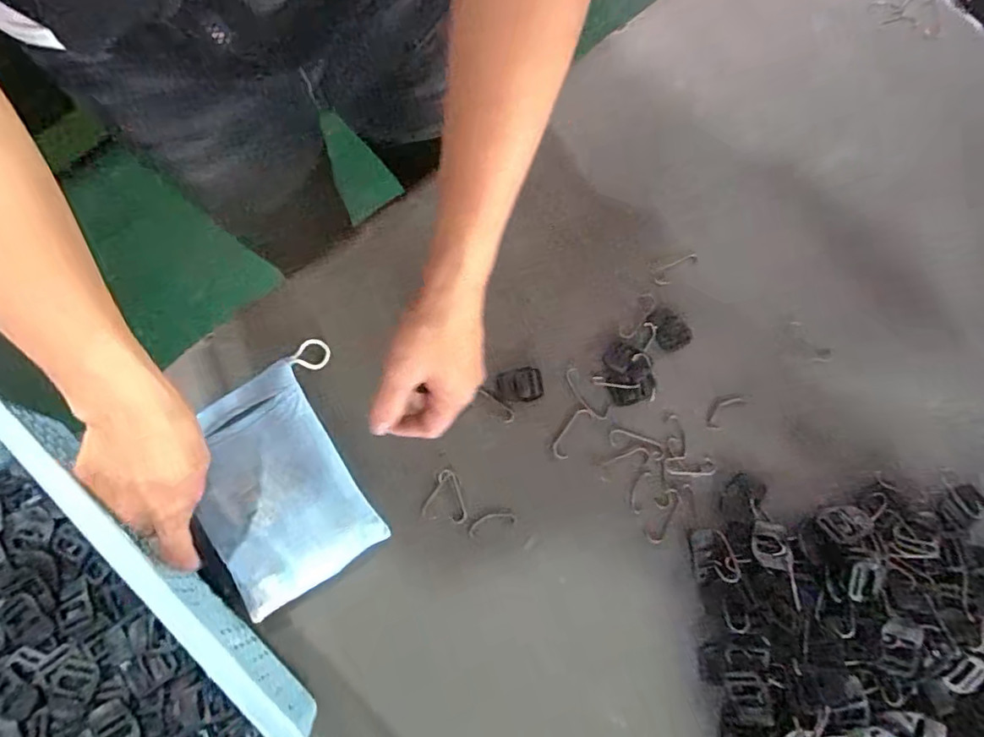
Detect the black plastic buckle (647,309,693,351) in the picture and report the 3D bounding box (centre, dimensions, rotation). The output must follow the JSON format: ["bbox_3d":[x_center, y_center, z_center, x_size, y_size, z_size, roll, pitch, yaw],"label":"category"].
[{"bbox_3d":[0.151,-0.034,0.471,0.030,0.004,0.038,-20,78,-6],"label":"black plastic buckle"}]

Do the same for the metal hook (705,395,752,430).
[{"bbox_3d":[0.194,0.032,0.461,0.044,0.004,0.020,-40,80,-9],"label":"metal hook"}]

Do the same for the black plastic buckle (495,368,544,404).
[{"bbox_3d":[0.024,0.014,0.461,0.036,0.004,0.028,-14,77,-4],"label":"black plastic buckle"}]

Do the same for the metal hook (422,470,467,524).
[{"bbox_3d":[-0.036,0.102,0.445,0.035,0.004,0.038,11,77,2],"label":"metal hook"}]

